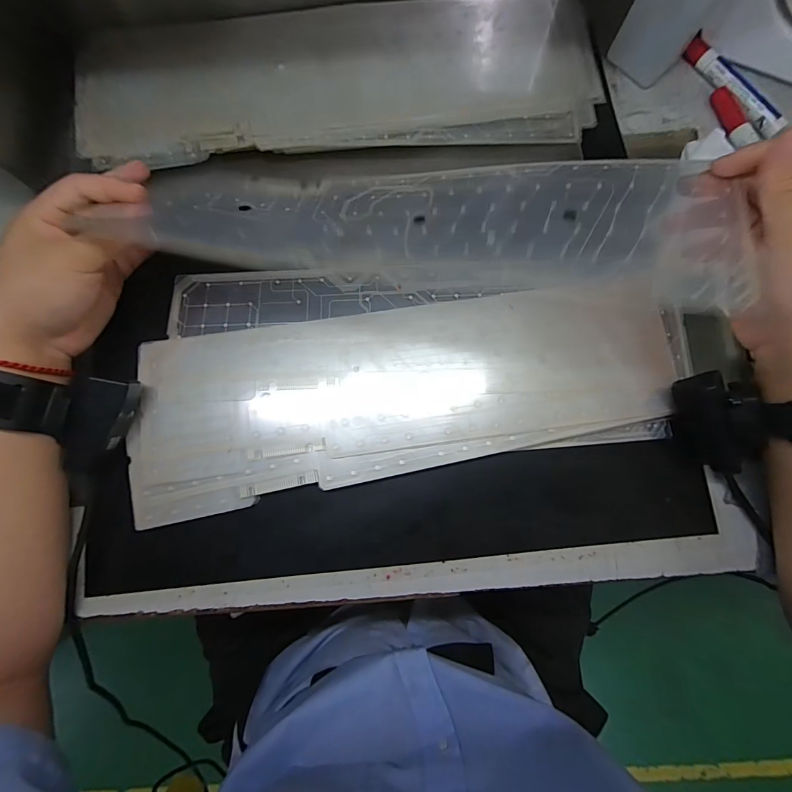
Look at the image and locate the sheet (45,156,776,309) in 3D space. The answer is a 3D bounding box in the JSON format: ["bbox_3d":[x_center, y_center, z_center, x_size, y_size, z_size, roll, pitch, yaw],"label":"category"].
[{"bbox_3d":[0.014,-0.119,0.257,0.384,0.019,0.107,6,63,8],"label":"sheet"}]

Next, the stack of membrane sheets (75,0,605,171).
[{"bbox_3d":[-0.049,-0.282,0.338,0.438,0.019,0.151,-4,80,-1],"label":"stack of membrane sheets"}]

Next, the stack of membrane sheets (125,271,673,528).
[{"bbox_3d":[0.005,-0.006,0.300,0.408,0.018,0.132,-10,80,-1],"label":"stack of membrane sheets"}]

